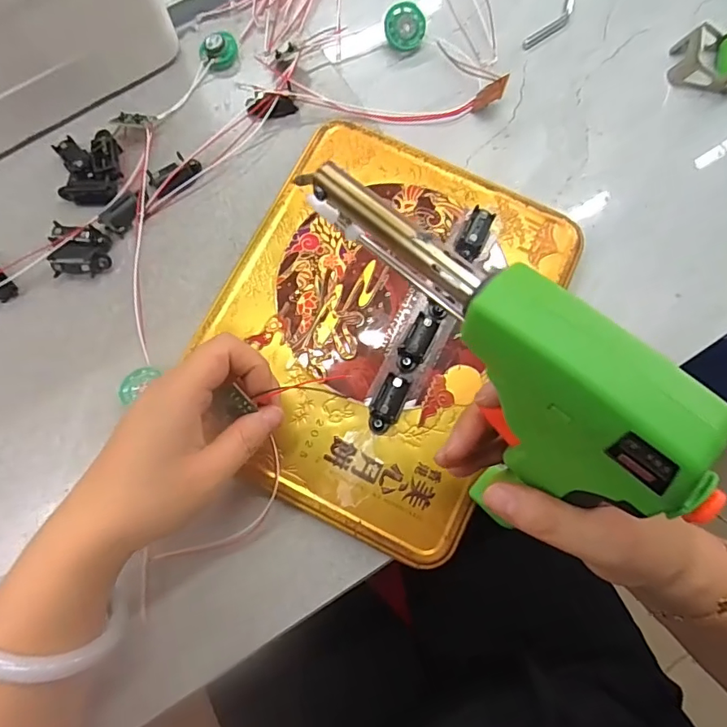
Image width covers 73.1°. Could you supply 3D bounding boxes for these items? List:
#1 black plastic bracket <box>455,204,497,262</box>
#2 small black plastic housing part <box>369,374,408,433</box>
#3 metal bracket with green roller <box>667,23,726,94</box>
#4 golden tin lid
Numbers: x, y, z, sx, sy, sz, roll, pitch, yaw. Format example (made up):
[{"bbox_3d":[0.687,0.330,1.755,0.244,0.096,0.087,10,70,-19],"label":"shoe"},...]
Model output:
[{"bbox_3d":[0.070,-0.081,0.309,0.017,0.014,0.033,26,77,5],"label":"black plastic bracket"},{"bbox_3d":[0.014,0.024,0.284,0.015,0.015,0.033,23,77,5],"label":"small black plastic housing part"},{"bbox_3d":[0.248,-0.219,0.350,0.045,0.018,0.042,10,76,2],"label":"metal bracket with green roller"},{"bbox_3d":[0.009,-0.027,0.306,0.188,0.015,0.234,25,77,5],"label":"golden tin lid"}]

